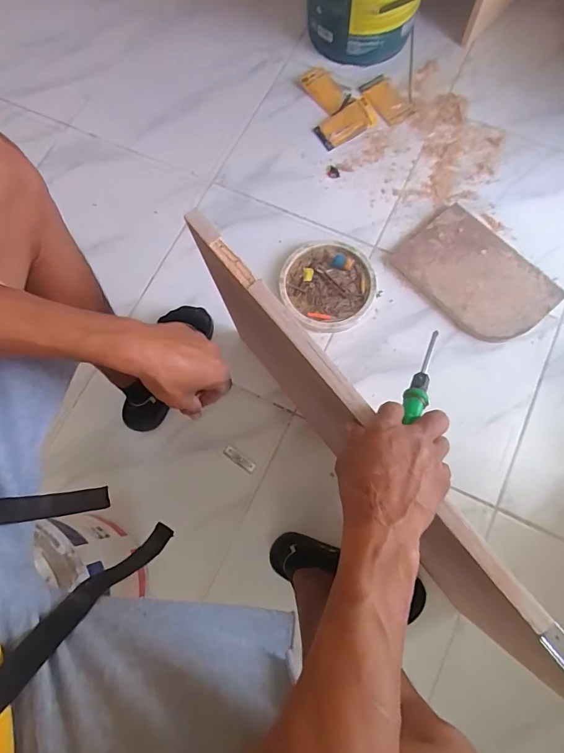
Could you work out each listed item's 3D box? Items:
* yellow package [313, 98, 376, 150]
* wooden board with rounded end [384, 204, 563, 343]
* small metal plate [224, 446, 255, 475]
[{"bbox_3d":[0.145,-0.567,0.923,0.139,0.018,0.073,-33,76,-6],"label":"yellow package"},{"bbox_3d":[0.376,-0.197,0.811,0.190,0.026,0.287,-40,77,-8],"label":"wooden board with rounded end"},{"bbox_3d":[-0.079,0.155,0.767,0.065,0.011,0.018,35,79,11],"label":"small metal plate"}]

